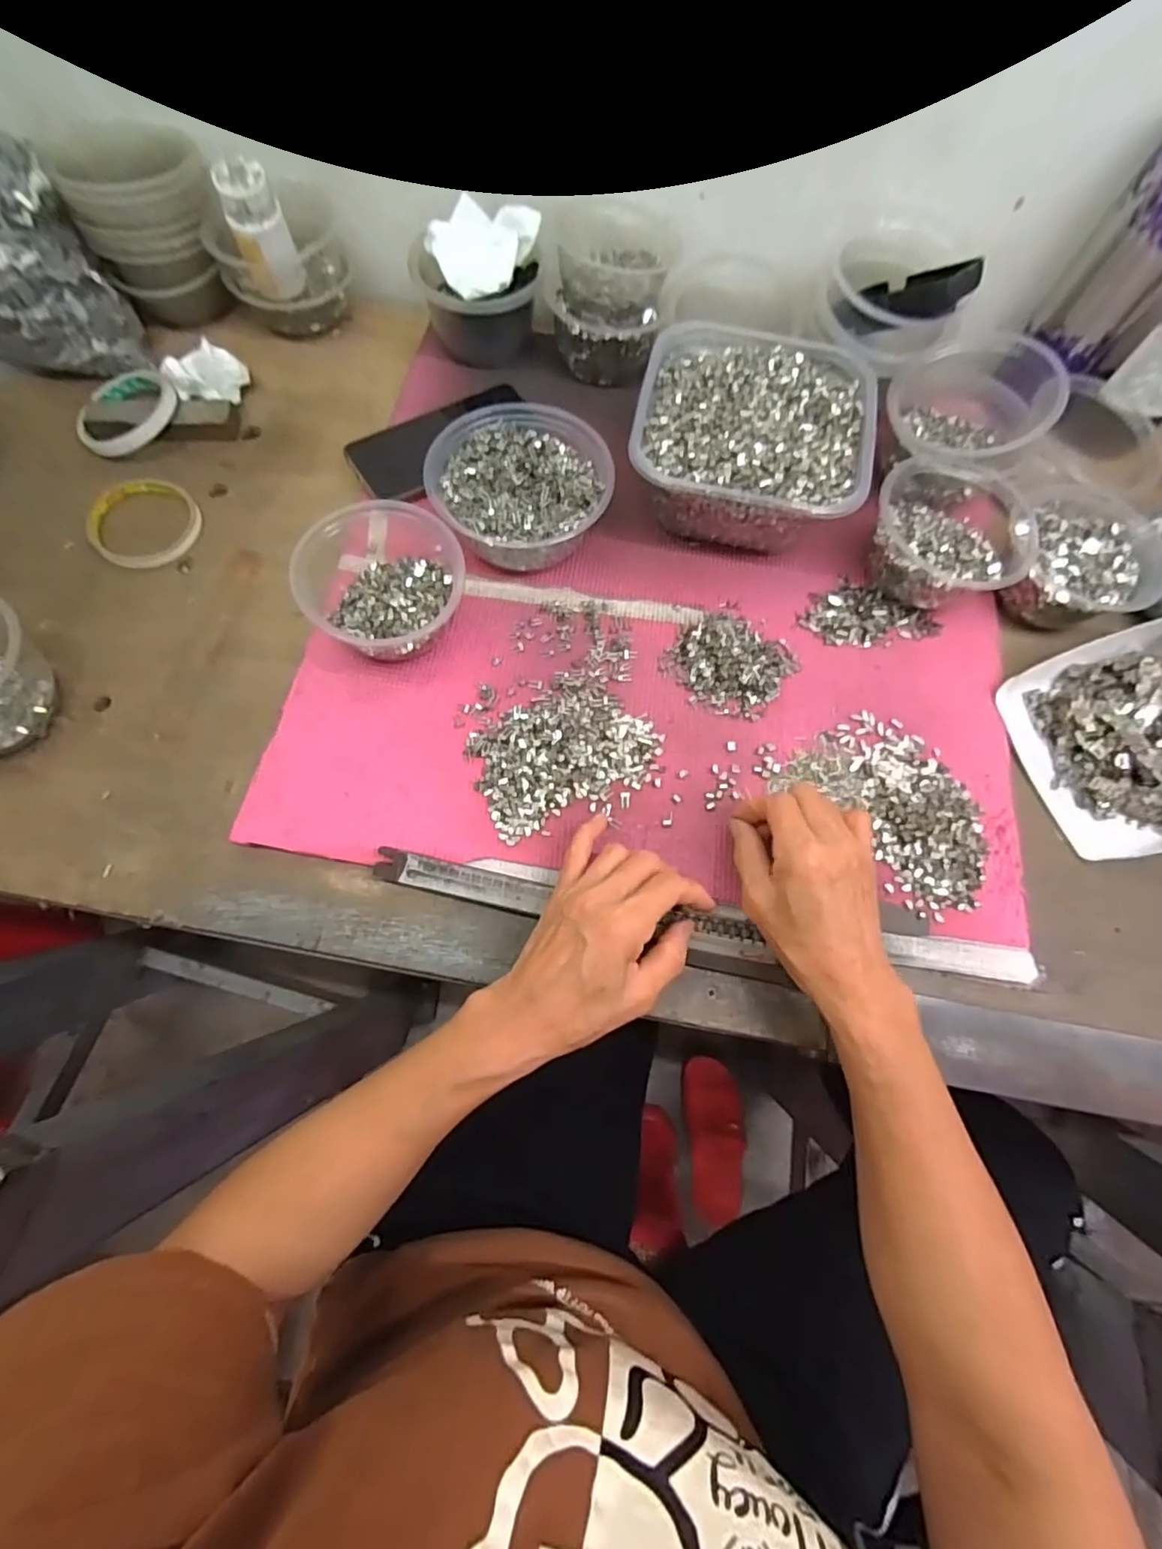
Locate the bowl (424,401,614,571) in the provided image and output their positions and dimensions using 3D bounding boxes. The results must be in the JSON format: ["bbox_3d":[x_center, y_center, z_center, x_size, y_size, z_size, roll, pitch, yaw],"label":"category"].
[{"bbox_3d":[-0.048,-0.219,0.465,0.126,0.057,0.132,1,69,-3],"label":"bowl"}]

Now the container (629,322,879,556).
[{"bbox_3d":[0.131,-0.263,0.473,0.168,0.079,0.173,13,69,2],"label":"container"}]

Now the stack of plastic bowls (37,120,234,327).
[{"bbox_3d":[-0.373,-0.483,0.526,0.111,0.106,0.094,-20,71,-10],"label":"stack of plastic bowls"}]

